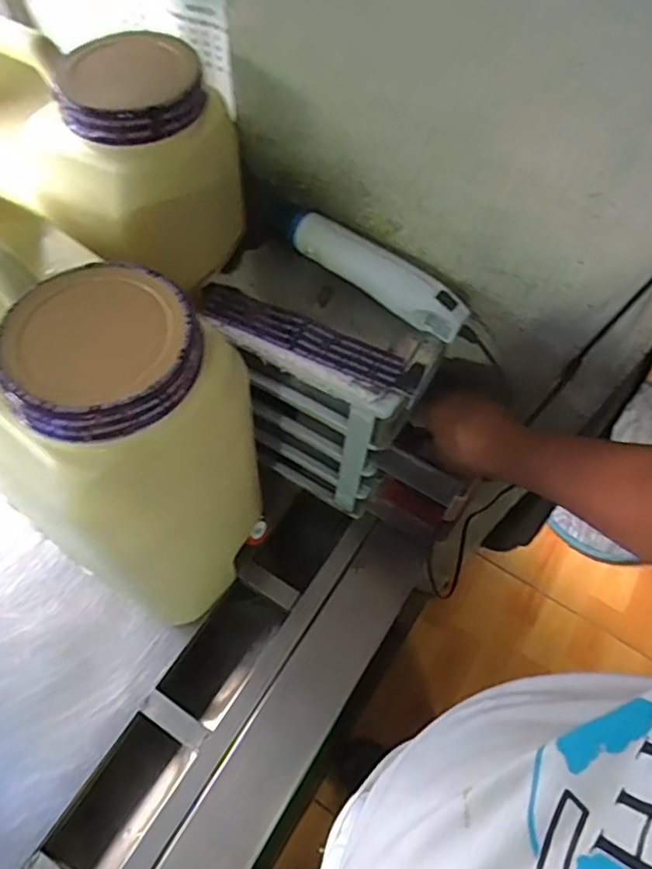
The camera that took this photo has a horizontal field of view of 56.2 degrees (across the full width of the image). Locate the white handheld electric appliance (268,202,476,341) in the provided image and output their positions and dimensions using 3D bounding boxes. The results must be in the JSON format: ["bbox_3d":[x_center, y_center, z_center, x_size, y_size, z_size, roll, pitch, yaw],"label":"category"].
[{"bbox_3d":[0.040,-0.165,0.592,0.217,0.037,0.039,32,65,14],"label":"white handheld electric appliance"}]

